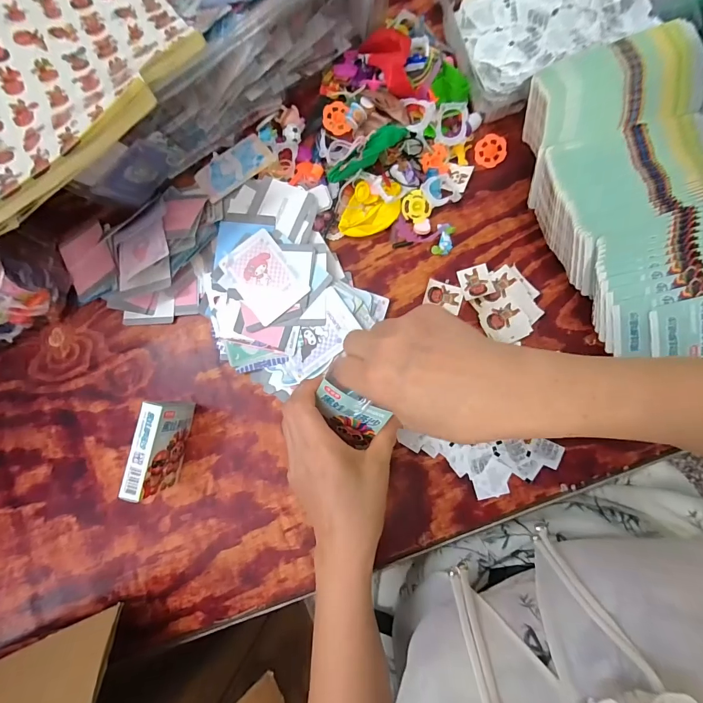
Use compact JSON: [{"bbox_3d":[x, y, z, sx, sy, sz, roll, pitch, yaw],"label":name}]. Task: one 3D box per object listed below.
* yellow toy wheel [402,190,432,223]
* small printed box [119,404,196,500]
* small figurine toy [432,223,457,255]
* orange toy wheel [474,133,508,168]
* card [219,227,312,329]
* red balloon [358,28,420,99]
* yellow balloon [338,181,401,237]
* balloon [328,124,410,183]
[{"bbox_3d":[0.068,-0.153,0.390,0.029,0.005,0.029,-1,112,-2],"label":"yellow toy wheel"},{"bbox_3d":[-0.195,0.097,0.381,0.022,0.068,0.092,11,86,8],"label":"small printed box"},{"bbox_3d":[0.098,-0.118,0.392,0.020,0.014,0.028,9,86,7],"label":"small figurine toy"},{"bbox_3d":[0.150,-0.216,0.398,0.031,0.004,0.033,2,101,12],"label":"orange toy wheel"},{"bbox_3d":[-0.093,-0.080,0.394,0.064,0.004,0.089,-37,82,1],"label":"card"},{"bbox_3d":[0.040,-0.298,0.376,0.034,0.028,0.084,-32,82,3],"label":"red balloon"},{"bbox_3d":[0.021,-0.151,0.393,0.064,0.012,0.054,-1,112,0],"label":"yellow balloon"},{"bbox_3d":[0.018,-0.203,0.376,0.094,0.020,0.020,-40,82,2],"label":"balloon"}]

